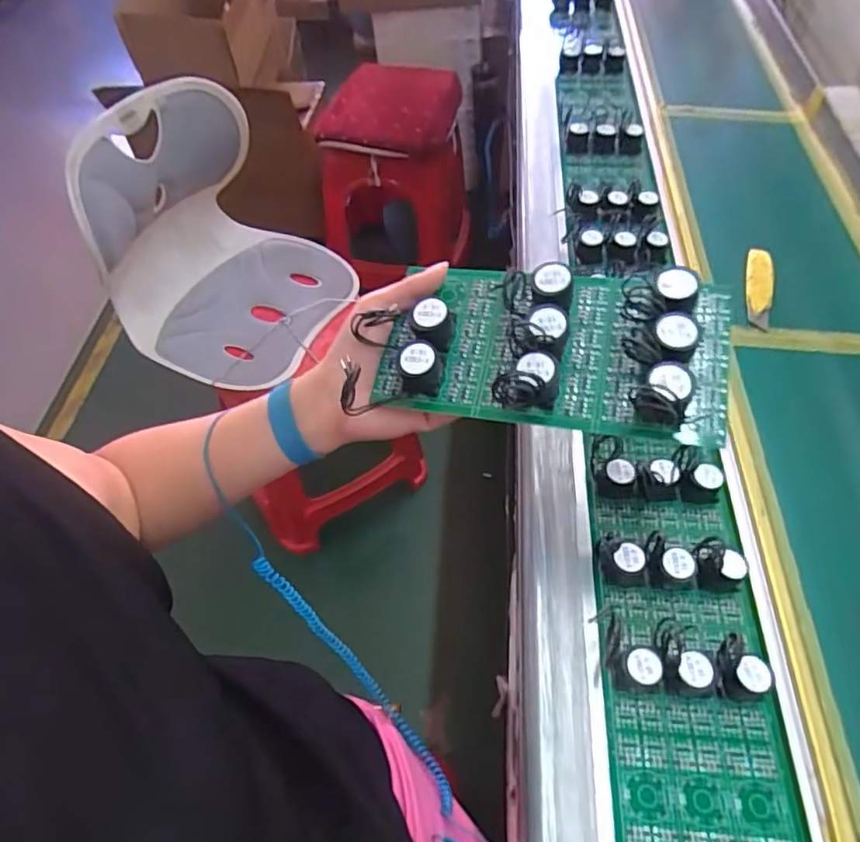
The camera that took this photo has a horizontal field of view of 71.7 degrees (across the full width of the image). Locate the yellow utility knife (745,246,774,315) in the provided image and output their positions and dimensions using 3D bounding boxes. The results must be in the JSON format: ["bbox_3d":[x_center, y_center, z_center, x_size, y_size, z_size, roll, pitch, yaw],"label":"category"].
[{"bbox_3d":[0.308,-0.131,0.555,0.025,0.013,0.081,16,57,14],"label":"yellow utility knife"}]

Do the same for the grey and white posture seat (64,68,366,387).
[{"bbox_3d":[-0.354,-0.308,0.952,0.322,0.324,0.354,29,61,22],"label":"grey and white posture seat"}]

